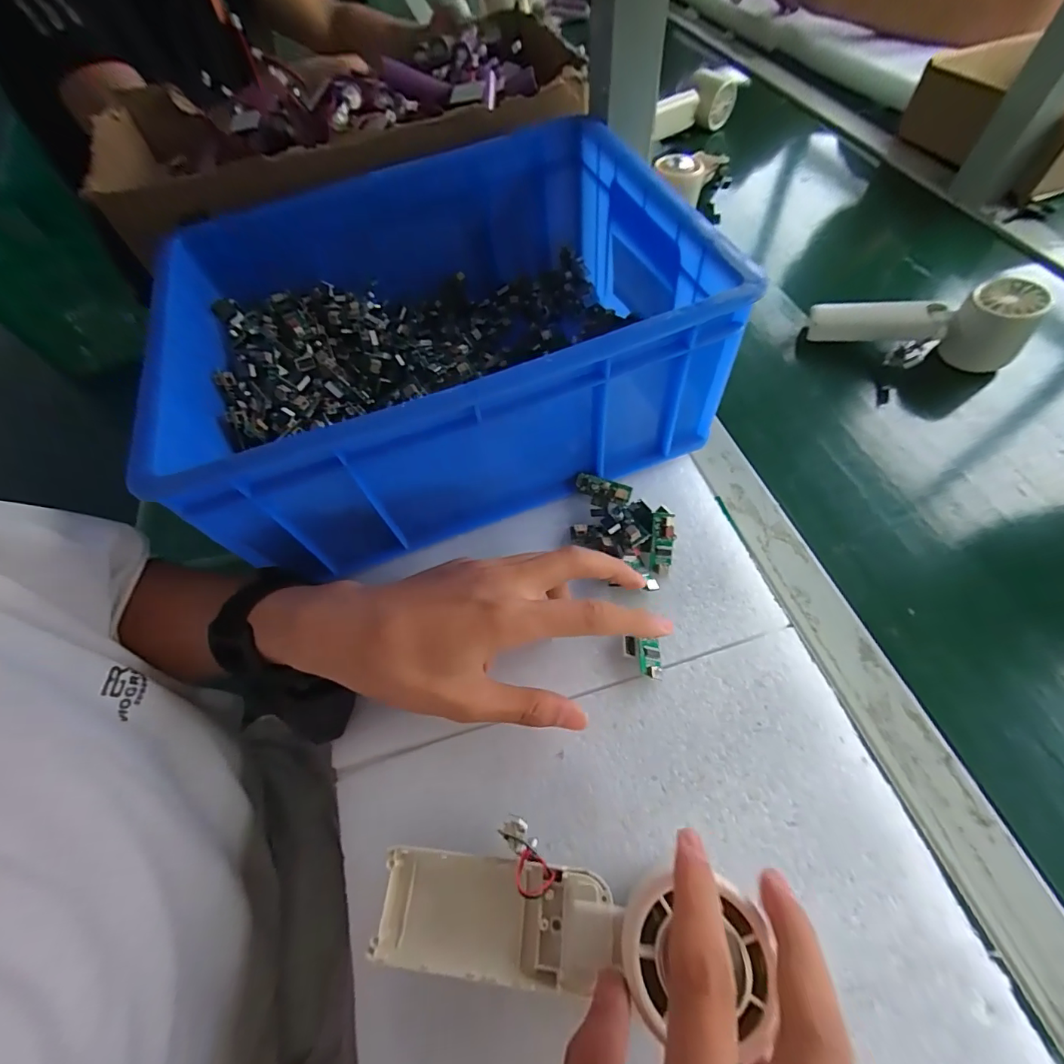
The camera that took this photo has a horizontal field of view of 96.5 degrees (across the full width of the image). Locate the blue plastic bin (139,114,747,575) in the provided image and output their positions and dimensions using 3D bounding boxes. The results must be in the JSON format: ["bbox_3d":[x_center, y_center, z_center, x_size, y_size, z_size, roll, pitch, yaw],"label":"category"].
[{"bbox_3d":[-0.068,-0.146,0.342,0.332,0.129,0.265,-16,60,-7],"label":"blue plastic bin"}]

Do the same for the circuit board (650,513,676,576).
[{"bbox_3d":[0.084,0.007,0.305,0.014,0.006,0.039,5,84,5],"label":"circuit board"}]

